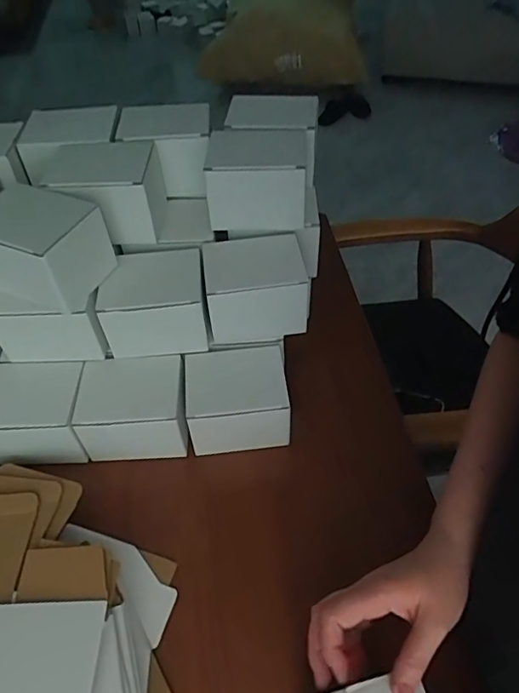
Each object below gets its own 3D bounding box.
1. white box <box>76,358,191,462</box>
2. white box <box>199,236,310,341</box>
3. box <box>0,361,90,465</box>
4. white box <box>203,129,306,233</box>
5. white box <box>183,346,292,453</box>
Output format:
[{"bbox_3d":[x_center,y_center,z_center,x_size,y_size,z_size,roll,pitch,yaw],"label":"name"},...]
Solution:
[{"bbox_3d":[-0.145,0.072,0.609,0.117,0.085,0.087,-5,49,-2],"label":"white box"},{"bbox_3d":[-0.003,-0.069,0.611,0.118,0.078,0.097,-4,49,-2],"label":"white box"},{"bbox_3d":[-0.260,0.076,0.607,0.117,0.087,0.094,-2,49,1],"label":"box"},{"bbox_3d":[-0.002,-0.200,0.615,0.112,0.088,0.097,-1,49,2],"label":"white box"},{"bbox_3d":[-0.026,0.063,0.614,0.112,0.082,0.093,-6,49,-3],"label":"white box"}]

